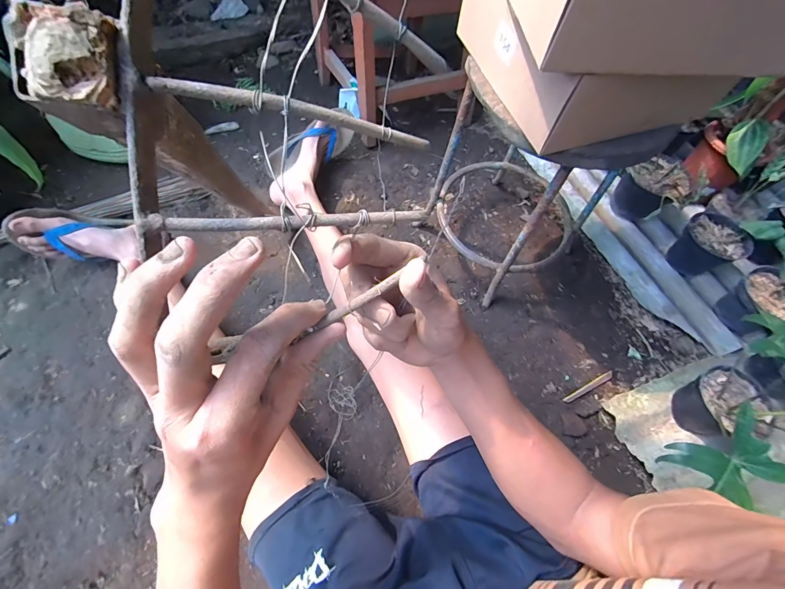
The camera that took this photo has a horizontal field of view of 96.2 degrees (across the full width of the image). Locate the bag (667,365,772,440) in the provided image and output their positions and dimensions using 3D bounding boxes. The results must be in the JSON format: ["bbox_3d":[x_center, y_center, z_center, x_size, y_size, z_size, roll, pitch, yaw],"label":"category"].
[{"bbox_3d":[0.570,0.200,0.626,0.124,0.104,0.114,-18,65,-14],"label":"bag"}]

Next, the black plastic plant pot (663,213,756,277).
[{"bbox_3d":[0.688,-0.105,0.782,0.108,0.109,0.111,2,61,-4],"label":"black plastic plant pot"}]

